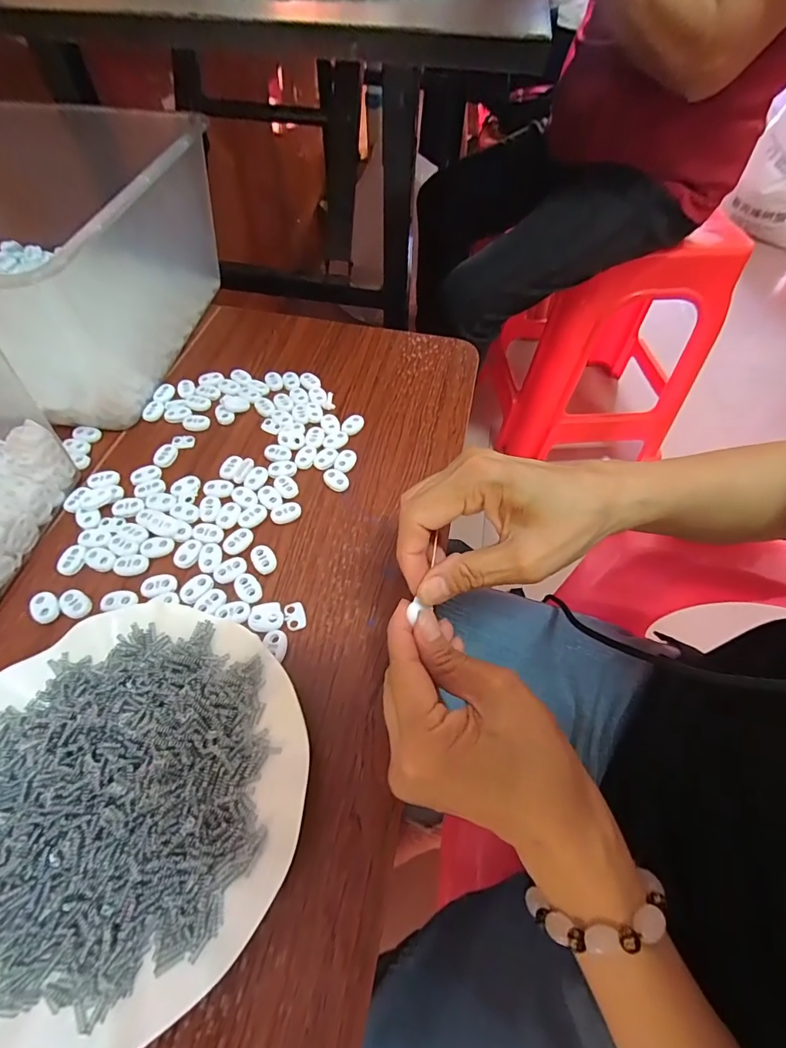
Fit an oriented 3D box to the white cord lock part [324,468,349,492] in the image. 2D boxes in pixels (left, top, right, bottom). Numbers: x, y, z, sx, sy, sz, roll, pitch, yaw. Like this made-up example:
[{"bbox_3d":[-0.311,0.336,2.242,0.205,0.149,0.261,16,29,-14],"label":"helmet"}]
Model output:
[{"bbox_3d":[-0.046,-0.035,0.355,0.015,0.006,0.024,-38,66,-23],"label":"white cord lock part"}]

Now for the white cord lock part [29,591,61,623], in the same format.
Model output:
[{"bbox_3d":[-0.229,0.055,0.294,0.015,0.007,0.022,-36,65,-23],"label":"white cord lock part"}]

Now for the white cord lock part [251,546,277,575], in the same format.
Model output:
[{"bbox_3d":[-0.092,0.025,0.315,0.015,0.004,0.023,-30,63,-20],"label":"white cord lock part"}]

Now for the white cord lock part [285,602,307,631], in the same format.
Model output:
[{"bbox_3d":[-0.064,0.060,0.294,0.012,0.004,0.019,-13,58,-11],"label":"white cord lock part"}]

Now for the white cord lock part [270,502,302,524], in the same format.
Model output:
[{"bbox_3d":[-0.081,-0.009,0.337,0.023,0.005,0.014,-23,60,-16],"label":"white cord lock part"}]

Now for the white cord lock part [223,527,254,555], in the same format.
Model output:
[{"bbox_3d":[-0.112,0.012,0.321,0.017,0.004,0.022,29,60,16],"label":"white cord lock part"}]

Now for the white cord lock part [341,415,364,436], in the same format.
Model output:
[{"bbox_3d":[-0.036,-0.086,0.387,0.016,0.006,0.023,26,59,14],"label":"white cord lock part"}]

